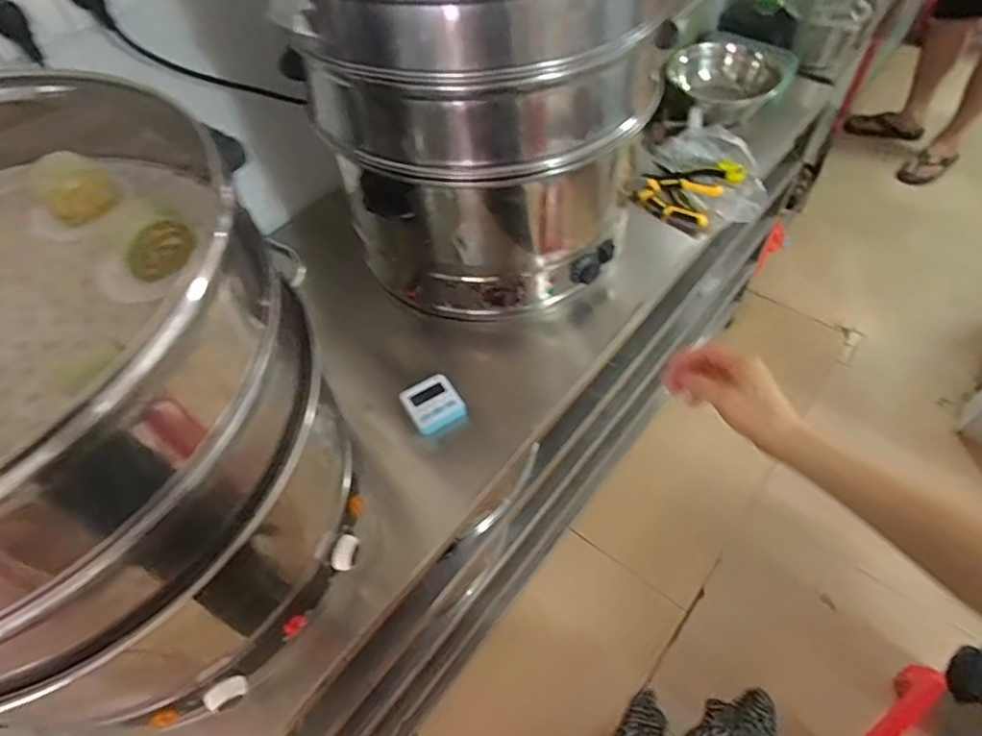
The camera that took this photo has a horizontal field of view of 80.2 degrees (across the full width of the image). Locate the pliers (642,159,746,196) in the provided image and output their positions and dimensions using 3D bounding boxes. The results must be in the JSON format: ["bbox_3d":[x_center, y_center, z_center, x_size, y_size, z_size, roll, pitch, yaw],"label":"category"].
[{"bbox_3d":[0.385,-0.361,1.102,0.169,0.034,0.101,22,58,14],"label":"pliers"}]

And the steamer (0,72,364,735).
[{"bbox_3d":[-0.424,0.048,0.559,0.502,0.433,0.461,-2,55,-2],"label":"steamer"}]

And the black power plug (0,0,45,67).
[{"bbox_3d":[-0.545,-0.385,0.665,0.032,0.066,0.027,-27,60,-18],"label":"black power plug"}]

